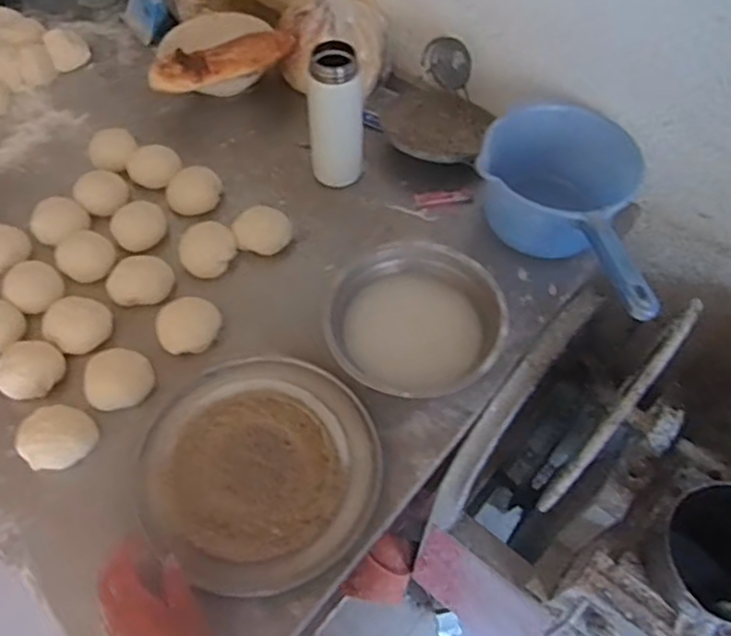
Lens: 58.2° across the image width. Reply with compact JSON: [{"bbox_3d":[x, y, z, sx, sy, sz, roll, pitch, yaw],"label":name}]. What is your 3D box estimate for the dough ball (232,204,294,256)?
[{"bbox_3d":[-0.130,-0.111,0.833,0.071,0.029,0.063,-11,58,-8],"label":"dough ball"}]

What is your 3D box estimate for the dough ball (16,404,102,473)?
[{"bbox_3d":[-0.312,0.122,0.666,0.068,0.035,0.062,0,57,-1],"label":"dough ball"}]

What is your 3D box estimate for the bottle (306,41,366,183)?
[{"bbox_3d":[-0.036,-0.251,0.830,0.068,0.176,0.066,2,57,0],"label":"bottle"}]

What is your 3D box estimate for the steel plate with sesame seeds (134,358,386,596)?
[{"bbox_3d":[-0.104,0.145,0.652,0.226,0.015,0.230,0,57,-1],"label":"steel plate with sesame seeds"}]

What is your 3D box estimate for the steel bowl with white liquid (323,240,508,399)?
[{"bbox_3d":[0.054,0.003,0.737,0.193,0.059,0.174,7,57,4],"label":"steel bowl with white liquid"}]

